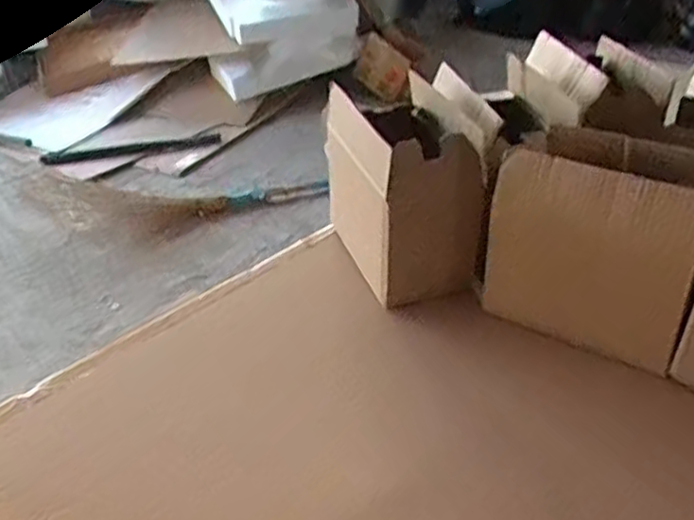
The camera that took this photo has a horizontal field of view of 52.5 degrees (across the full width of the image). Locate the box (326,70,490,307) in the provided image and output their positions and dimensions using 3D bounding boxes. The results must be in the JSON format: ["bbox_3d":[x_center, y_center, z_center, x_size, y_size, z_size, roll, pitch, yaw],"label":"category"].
[{"bbox_3d":[0.077,-0.100,0.947,0.144,0.204,0.238,-10,34,-15],"label":"box"}]

